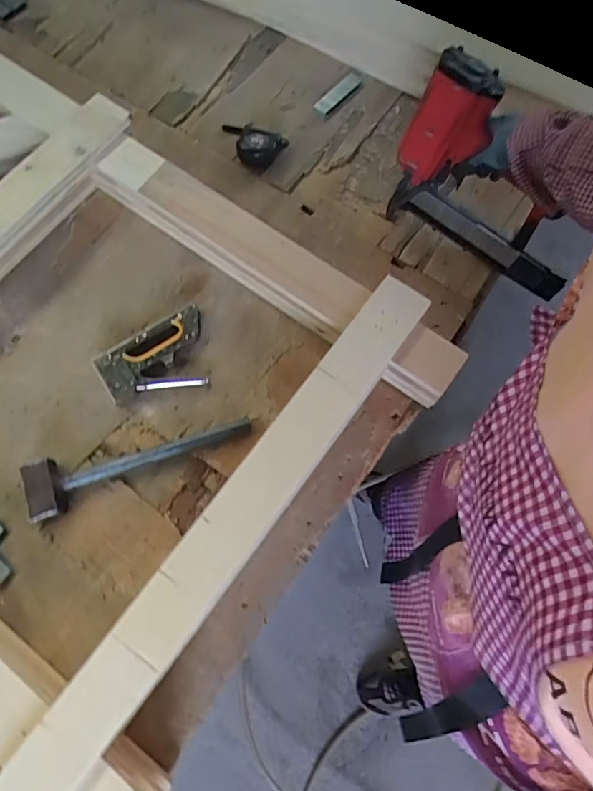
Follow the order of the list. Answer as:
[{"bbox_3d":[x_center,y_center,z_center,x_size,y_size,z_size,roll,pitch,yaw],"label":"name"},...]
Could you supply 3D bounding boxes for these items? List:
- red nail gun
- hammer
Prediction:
[{"bbox_3d":[0.298,-0.309,0.734,0.304,0.214,0.101,37,73,12],"label":"red nail gun"},{"bbox_3d":[-0.215,0.098,0.700,0.316,0.038,0.083,-13,73,-5],"label":"hammer"}]

